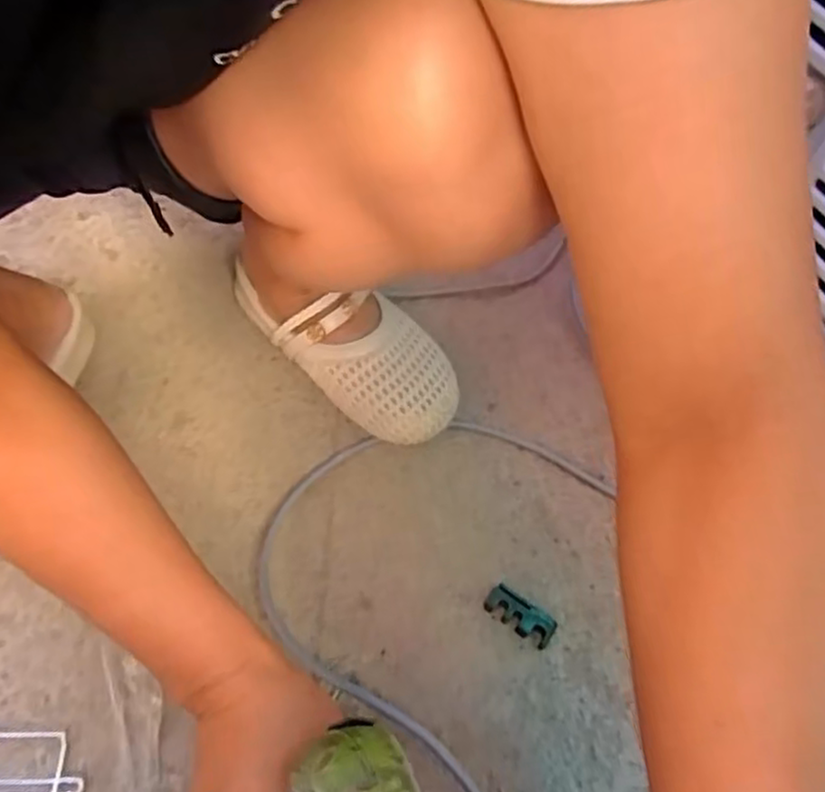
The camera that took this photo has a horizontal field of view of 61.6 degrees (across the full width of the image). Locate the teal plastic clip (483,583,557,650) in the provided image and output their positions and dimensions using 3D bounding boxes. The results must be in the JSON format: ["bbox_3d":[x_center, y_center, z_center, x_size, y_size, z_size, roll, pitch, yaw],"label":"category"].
[{"bbox_3d":[0.081,0.164,0.521,0.054,0.020,0.022,30,60,14],"label":"teal plastic clip"}]

